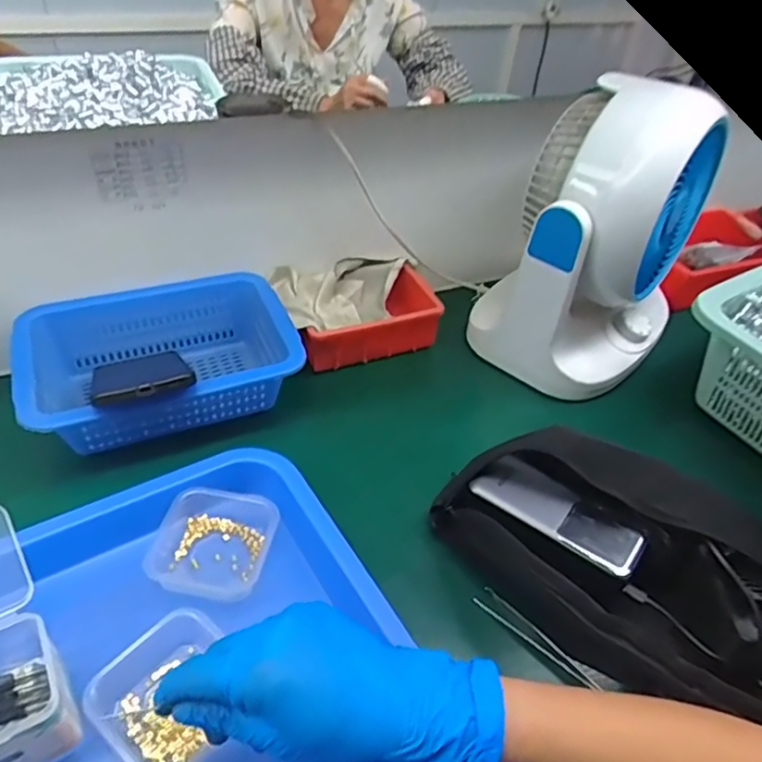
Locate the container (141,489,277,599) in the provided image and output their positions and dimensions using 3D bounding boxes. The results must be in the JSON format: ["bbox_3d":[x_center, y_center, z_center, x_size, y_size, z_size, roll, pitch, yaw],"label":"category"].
[{"bbox_3d":[-0.124,0.120,0.454,0.077,0.025,0.076,12,43,6],"label":"container"}]

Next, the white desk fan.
[{"bbox_3d":[0.225,-0.150,0.622,0.171,0.257,0.211,25,45,19],"label":"white desk fan"}]

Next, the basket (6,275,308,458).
[{"bbox_3d":[-0.199,-0.021,0.559,0.223,0.087,0.173,-13,46,-21],"label":"basket"}]

